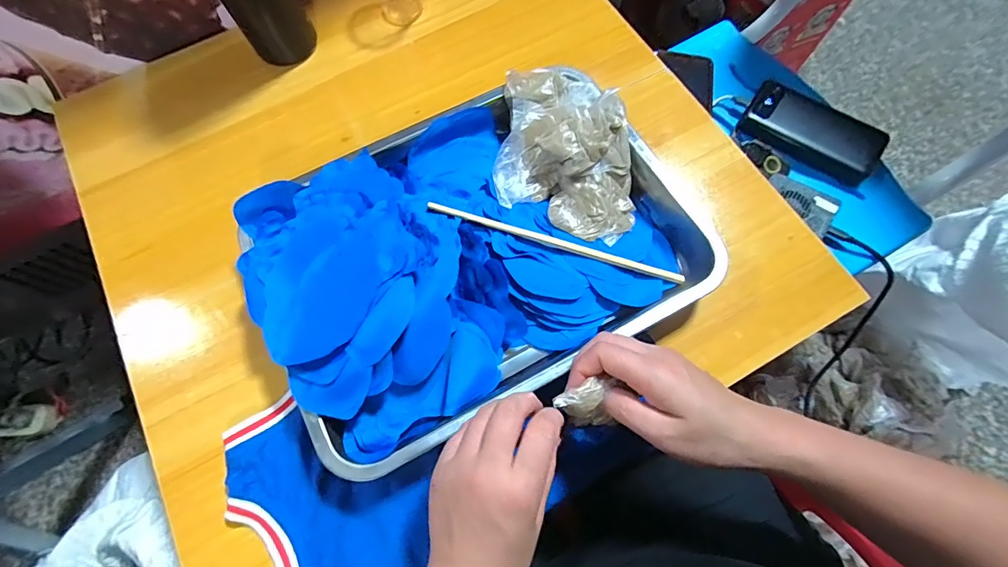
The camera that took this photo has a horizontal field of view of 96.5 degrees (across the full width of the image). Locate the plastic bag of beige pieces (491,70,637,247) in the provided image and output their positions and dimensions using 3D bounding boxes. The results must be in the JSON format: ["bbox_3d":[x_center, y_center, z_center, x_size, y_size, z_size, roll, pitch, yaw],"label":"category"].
[{"bbox_3d":[0.061,-0.124,0.411,0.131,0.039,0.158,8,71,3],"label":"plastic bag of beige pieces"}]

